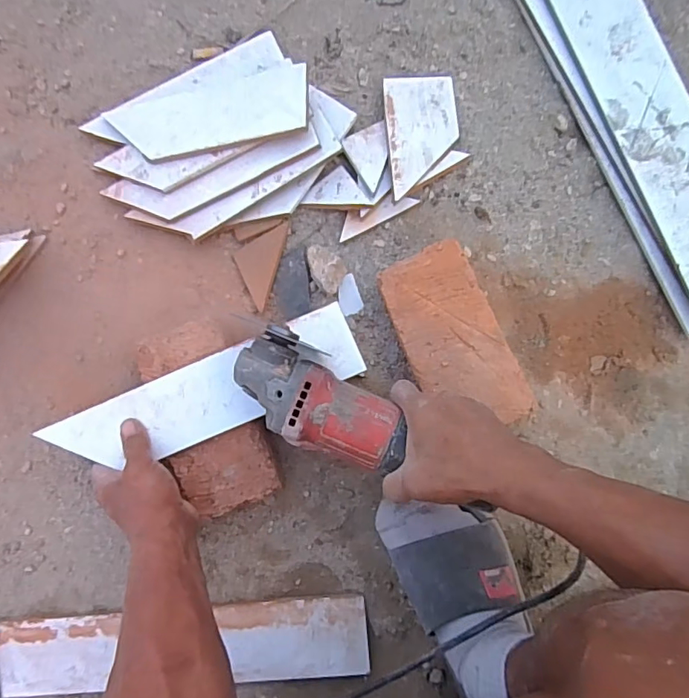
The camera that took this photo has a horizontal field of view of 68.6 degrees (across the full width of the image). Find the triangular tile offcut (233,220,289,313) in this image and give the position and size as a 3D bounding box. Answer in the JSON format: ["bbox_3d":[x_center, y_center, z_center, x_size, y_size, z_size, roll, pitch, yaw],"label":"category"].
[{"bbox_3d":[-0.076,-0.088,0.534,0.065,0.009,0.070,-28,85,2],"label":"triangular tile offcut"}]

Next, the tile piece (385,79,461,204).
[{"bbox_3d":[0.080,-0.219,0.514,0.072,0.004,0.130,-3,78,-5],"label":"tile piece"}]

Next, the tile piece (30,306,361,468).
[{"bbox_3d":[-0.131,0.049,0.486,0.302,0.010,0.072,-24,88,0],"label":"tile piece"}]

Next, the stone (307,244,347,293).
[{"bbox_3d":[-0.020,-0.084,0.522,0.033,0.028,0.052,-41,85,1],"label":"stone"}]

